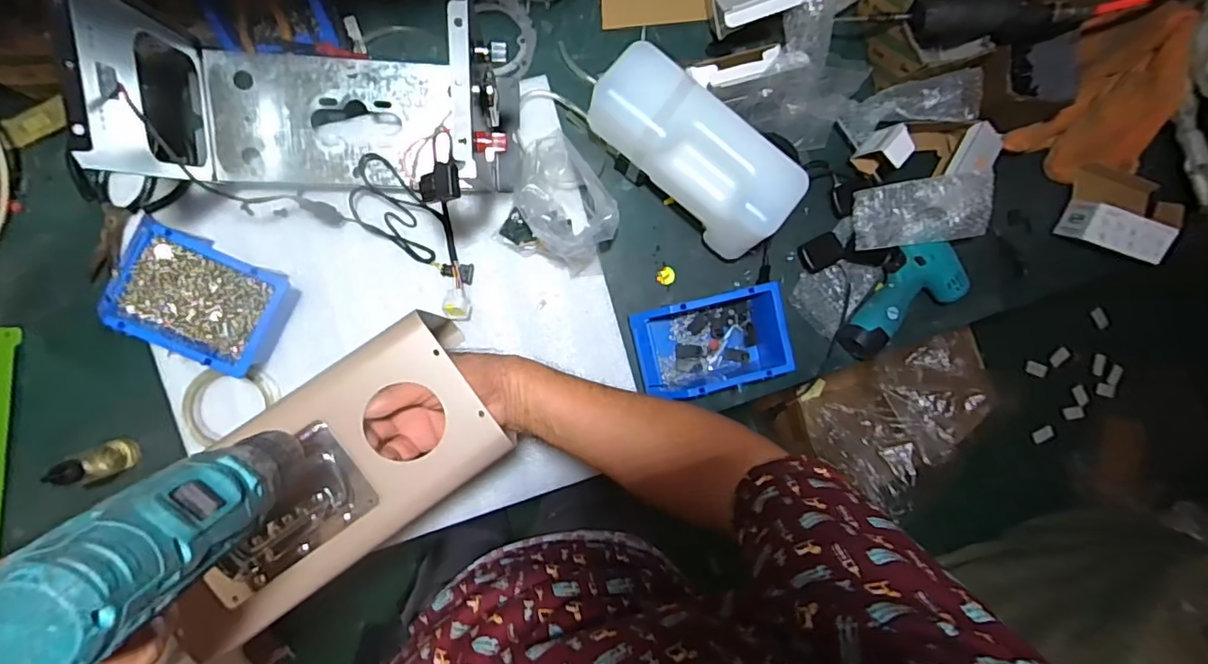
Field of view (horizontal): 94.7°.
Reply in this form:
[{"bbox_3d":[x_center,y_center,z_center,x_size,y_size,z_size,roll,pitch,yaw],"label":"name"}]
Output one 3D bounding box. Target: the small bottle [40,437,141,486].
[{"bbox_3d":[-0.541,0.139,0.599,0.028,0.120,0.035,-23,94,-8],"label":"small bottle"}]

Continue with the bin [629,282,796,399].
[{"bbox_3d":[0.134,0.014,0.707,0.176,0.065,0.112,-13,92,-9],"label":"bin"}]

